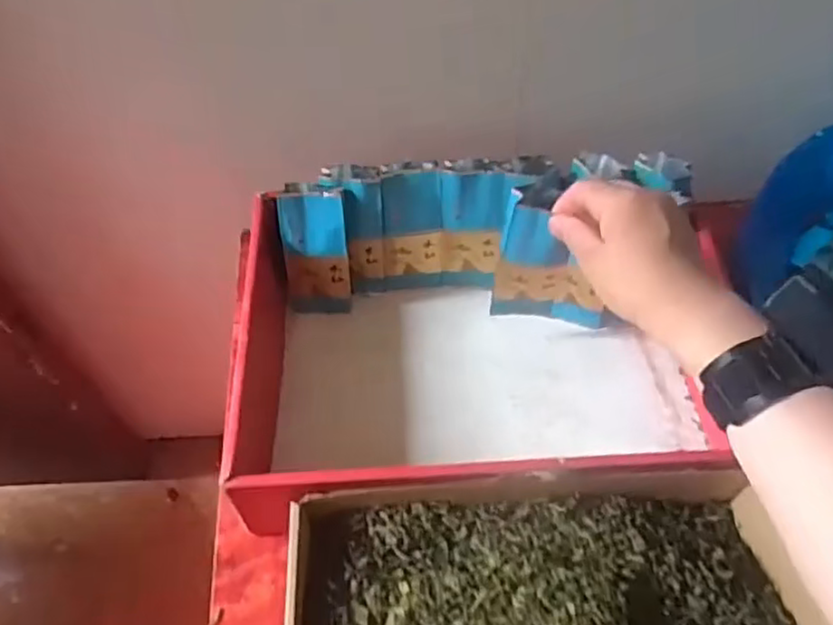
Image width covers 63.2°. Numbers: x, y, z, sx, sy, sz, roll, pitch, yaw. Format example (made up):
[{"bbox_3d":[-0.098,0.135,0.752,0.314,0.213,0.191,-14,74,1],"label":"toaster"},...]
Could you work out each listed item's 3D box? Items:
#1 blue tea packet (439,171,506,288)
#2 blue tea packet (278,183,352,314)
[{"bbox_3d":[0.051,-0.074,0.623,0.056,0.115,0.017,3,39,9],"label":"blue tea packet"},{"bbox_3d":[-0.090,-0.053,0.615,0.057,0.129,0.023,0,35,-1],"label":"blue tea packet"}]

